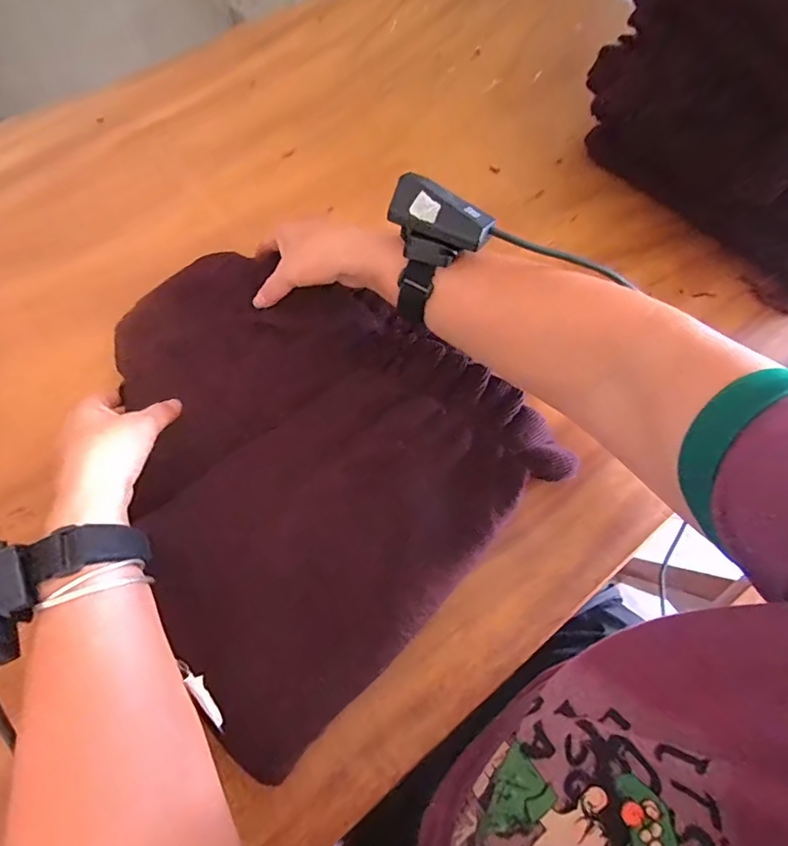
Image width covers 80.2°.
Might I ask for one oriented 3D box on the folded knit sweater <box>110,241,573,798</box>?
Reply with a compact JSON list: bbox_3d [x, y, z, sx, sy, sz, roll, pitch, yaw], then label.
[{"bbox_3d":[-0.088,0.015,0.379,0.303,0.032,0.342,-42,74,-15],"label":"folded knit sweater"}]

